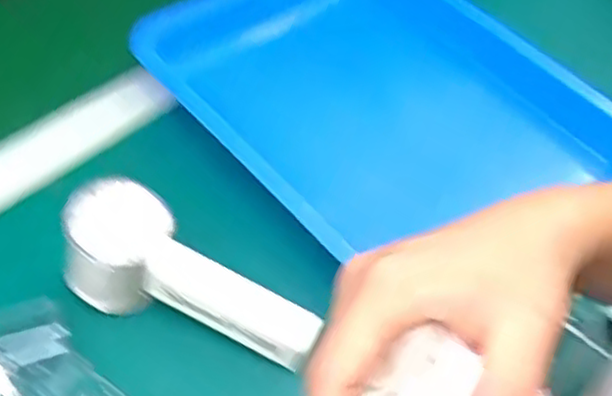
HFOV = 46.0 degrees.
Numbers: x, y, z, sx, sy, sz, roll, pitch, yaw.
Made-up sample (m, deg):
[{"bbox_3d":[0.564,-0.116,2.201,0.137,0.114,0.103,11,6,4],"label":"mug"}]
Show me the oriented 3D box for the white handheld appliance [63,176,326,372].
[{"bbox_3d":[-0.065,0.046,0.404,0.147,0.059,0.049,23,52,13],"label":"white handheld appliance"}]

